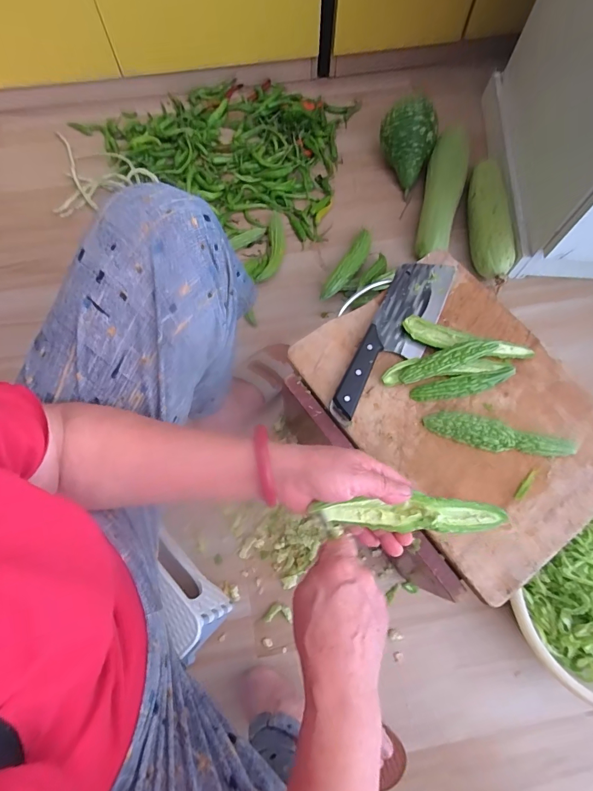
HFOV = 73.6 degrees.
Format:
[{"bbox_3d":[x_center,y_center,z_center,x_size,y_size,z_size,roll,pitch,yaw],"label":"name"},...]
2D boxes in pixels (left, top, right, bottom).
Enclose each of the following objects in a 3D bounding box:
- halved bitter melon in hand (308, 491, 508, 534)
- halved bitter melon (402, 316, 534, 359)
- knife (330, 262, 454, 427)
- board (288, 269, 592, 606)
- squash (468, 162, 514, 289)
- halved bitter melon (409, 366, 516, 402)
[{"bbox_3d":[0.108,0.110,0.369,0.172,0.025,0.030,1,73,-1],"label":"halved bitter melon in hand"},{"bbox_3d":[0.231,-0.072,0.536,0.173,0.019,0.032,14,71,4],"label":"halved bitter melon"},{"bbox_3d":[0.137,-0.081,0.542,0.079,0.021,0.279,26,72,8],"label":"knife"},{"bbox_3d":[0.215,0.010,0.518,0.281,0.025,0.389,-36,75,-9],"label":"board"},{"bbox_3d":[0.417,-0.374,0.854,0.074,0.105,0.285,3,73,2],"label":"squash"},{"bbox_3d":[0.218,-0.013,0.521,0.134,0.015,0.027,-10,71,-4],"label":"halved bitter melon"}]

